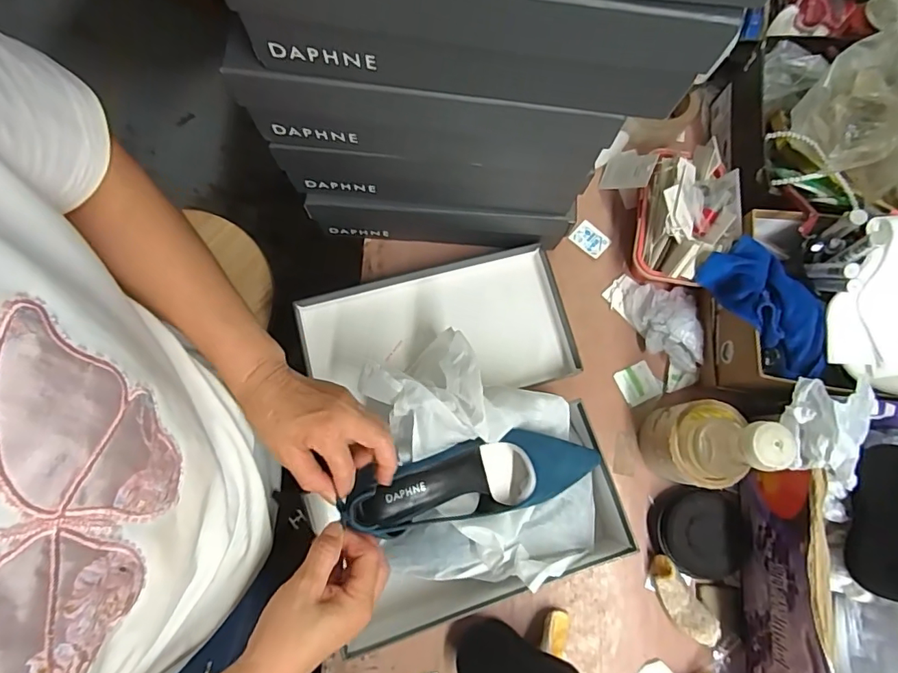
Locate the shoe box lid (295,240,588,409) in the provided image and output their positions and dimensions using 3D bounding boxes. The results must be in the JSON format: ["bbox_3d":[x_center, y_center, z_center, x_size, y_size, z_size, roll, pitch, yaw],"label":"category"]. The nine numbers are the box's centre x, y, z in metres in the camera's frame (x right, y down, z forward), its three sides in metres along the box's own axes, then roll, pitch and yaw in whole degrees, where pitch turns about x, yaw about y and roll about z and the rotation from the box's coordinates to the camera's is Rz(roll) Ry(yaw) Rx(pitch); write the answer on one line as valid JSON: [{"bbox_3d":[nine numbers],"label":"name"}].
[{"bbox_3d":[-0.017,-0.004,0.609,0.309,0.044,0.156,-10,78,-3],"label":"shoe box lid"}]

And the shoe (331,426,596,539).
[{"bbox_3d":[0.023,0.136,0.480,0.243,0.067,0.069,-8,78,-17],"label":"shoe"}]

